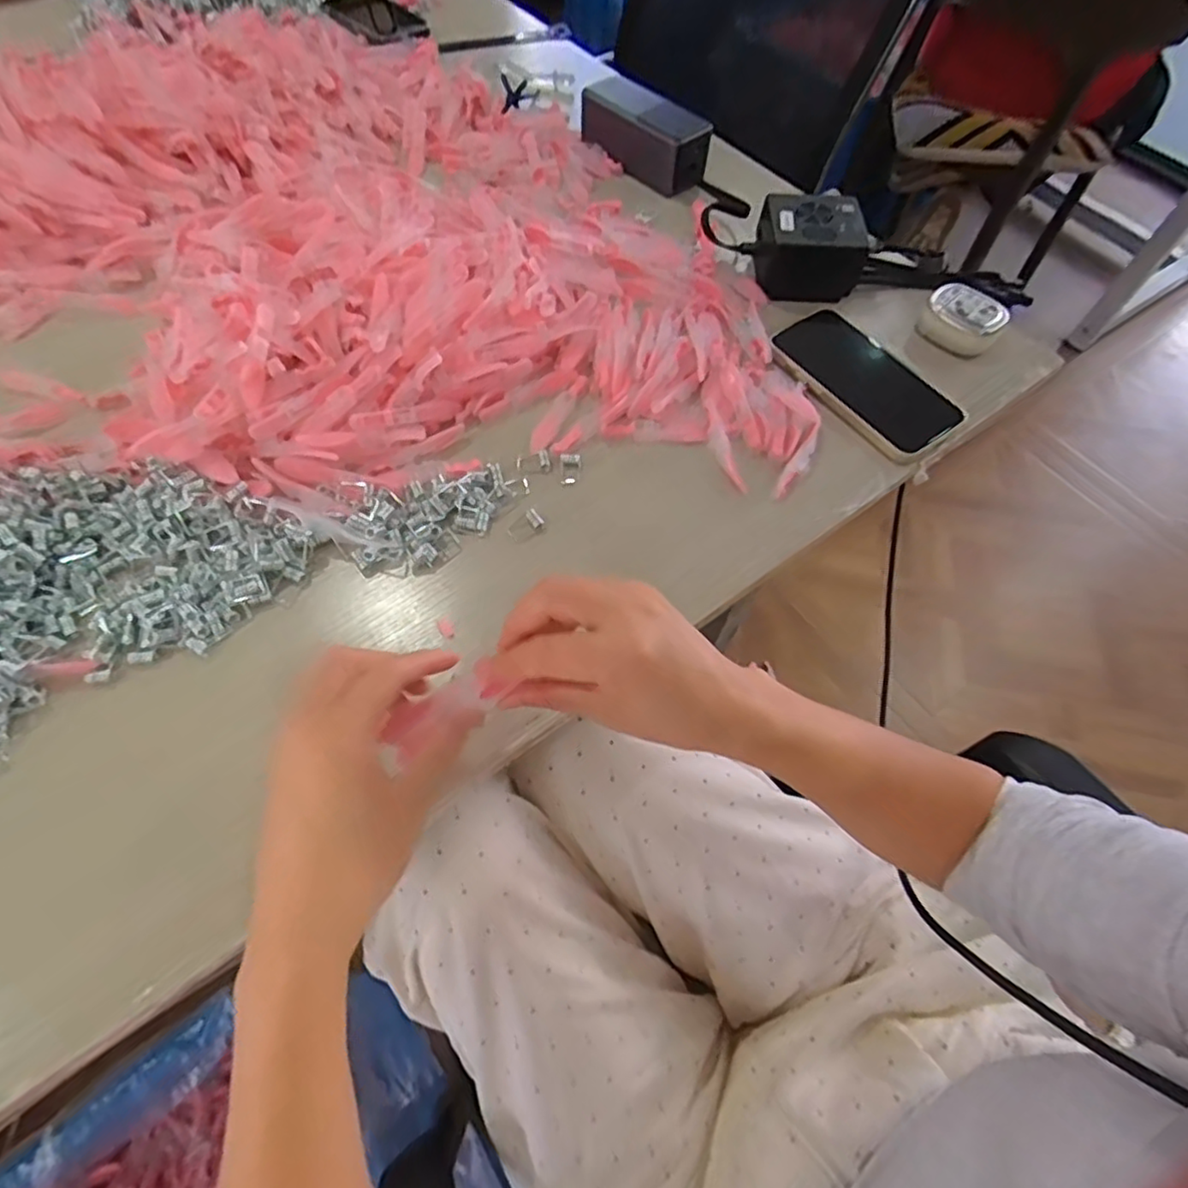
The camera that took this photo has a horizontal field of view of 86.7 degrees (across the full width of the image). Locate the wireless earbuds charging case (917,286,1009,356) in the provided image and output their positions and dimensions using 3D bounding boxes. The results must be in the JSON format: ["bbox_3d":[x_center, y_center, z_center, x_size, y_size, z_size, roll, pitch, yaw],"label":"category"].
[{"bbox_3d":[0.292,-0.216,0.498,0.057,0.032,0.042,34,65,15],"label":"wireless earbuds charging case"}]

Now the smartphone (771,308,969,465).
[{"bbox_3d":[0.203,-0.163,0.473,0.078,0.007,0.144,-33,68,-19],"label":"smartphone"}]

